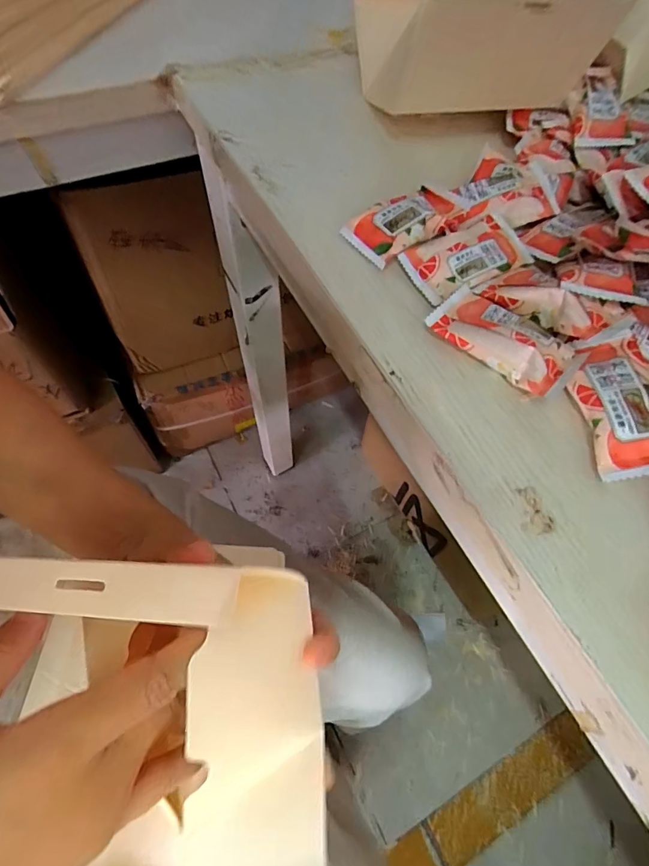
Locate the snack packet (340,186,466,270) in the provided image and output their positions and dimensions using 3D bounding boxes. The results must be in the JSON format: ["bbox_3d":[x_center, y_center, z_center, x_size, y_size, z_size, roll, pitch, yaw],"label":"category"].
[{"bbox_3d":[0.049,-0.128,0.261,0.066,0.015,0.036,-32,68,-19],"label":"snack packet"}]

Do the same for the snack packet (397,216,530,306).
[{"bbox_3d":[0.083,-0.104,0.251,0.076,0.012,0.038,-27,67,-17],"label":"snack packet"}]

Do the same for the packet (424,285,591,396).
[{"bbox_3d":[0.093,-0.049,0.221,0.073,0.015,0.038,38,66,16],"label":"packet"}]

